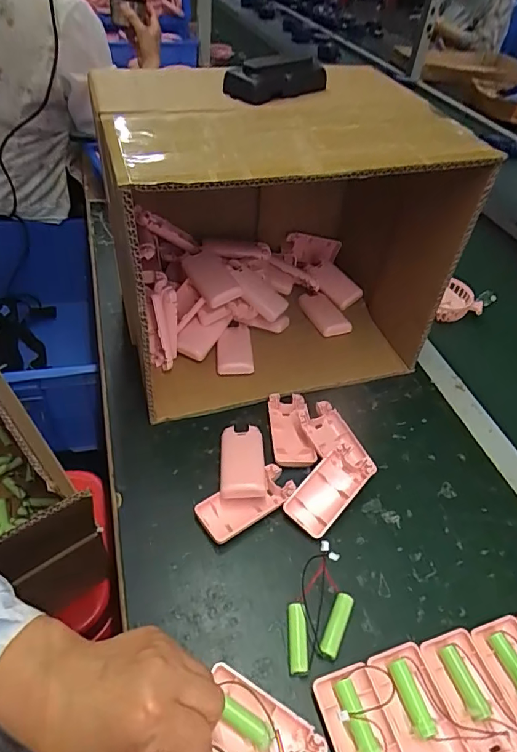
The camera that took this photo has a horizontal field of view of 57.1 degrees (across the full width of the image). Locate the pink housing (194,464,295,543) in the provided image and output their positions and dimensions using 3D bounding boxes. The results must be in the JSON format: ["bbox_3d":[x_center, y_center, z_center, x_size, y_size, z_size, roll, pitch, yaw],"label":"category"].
[{"bbox_3d":[-0.011,0.125,0.466,0.097,0.016,0.044,-23,50,-27],"label":"pink housing"}]

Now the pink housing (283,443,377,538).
[{"bbox_3d":[0.070,0.114,0.474,0.046,0.017,0.094,39,66,21],"label":"pink housing"}]

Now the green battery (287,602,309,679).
[{"bbox_3d":[0.031,0.213,0.385,0.015,0.011,0.051,2,43,-4],"label":"green battery"}]

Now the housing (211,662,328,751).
[{"bbox_3d":[0.000,0.250,0.333,0.090,0.017,0.044,26,47,20],"label":"housing"}]

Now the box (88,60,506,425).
[{"bbox_3d":[0.016,-0.179,0.584,0.350,0.300,0.311,-9,45,-15],"label":"box"}]

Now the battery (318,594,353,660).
[{"bbox_3d":[0.065,0.206,0.393,0.015,0.012,0.053,22,46,16],"label":"battery"}]

